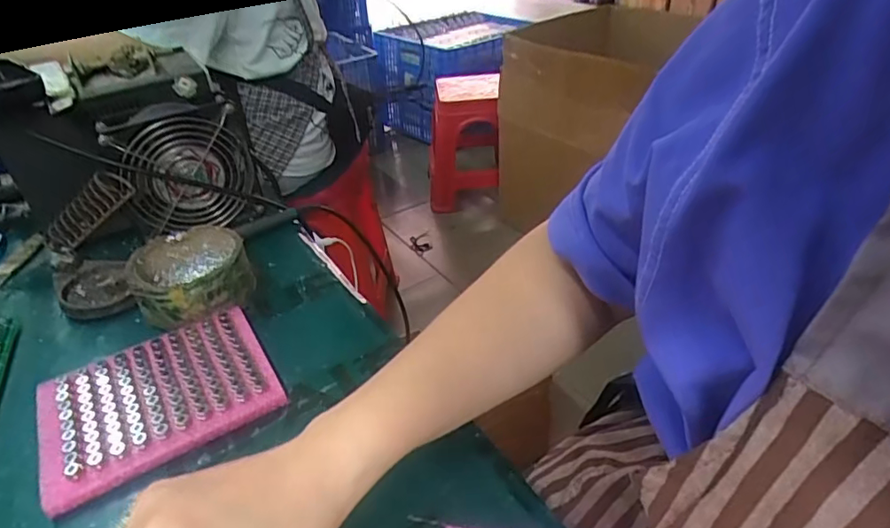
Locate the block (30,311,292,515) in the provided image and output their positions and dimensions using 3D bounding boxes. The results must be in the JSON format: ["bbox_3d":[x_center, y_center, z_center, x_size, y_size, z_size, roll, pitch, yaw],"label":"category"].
[{"bbox_3d":[-0.190,0.086,0.369,0.138,0.015,0.104,-23,40,-26],"label":"block"}]

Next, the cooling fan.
[{"bbox_3d":[-0.235,-0.083,0.520,0.120,0.122,0.047,-16,37,-19],"label":"cooling fan"}]

